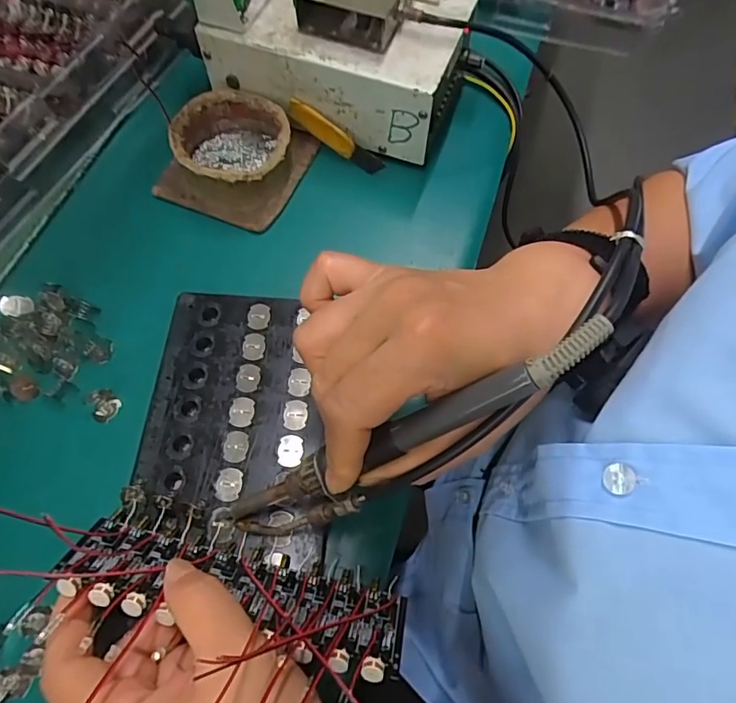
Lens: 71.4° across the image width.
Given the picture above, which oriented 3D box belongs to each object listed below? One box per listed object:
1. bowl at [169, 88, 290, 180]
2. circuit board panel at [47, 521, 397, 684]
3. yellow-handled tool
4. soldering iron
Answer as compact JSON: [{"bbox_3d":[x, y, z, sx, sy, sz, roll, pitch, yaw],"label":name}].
[{"bbox_3d":[-0.097,-0.147,0.373,0.078,0.037,0.082,1,65,-2],"label":"bowl"},{"bbox_3d":[-0.064,0.114,0.243,0.161,0.005,0.044,13,24,4],"label":"circuit board panel"},{"bbox_3d":[-0.023,-0.162,0.385,0.080,0.019,0.012,34,67,-7],"label":"yellow-handled tool"},{"bbox_3d":[0.005,0.049,0.229,0.203,0.029,0.025,-34,61,27],"label":"soldering iron"}]

